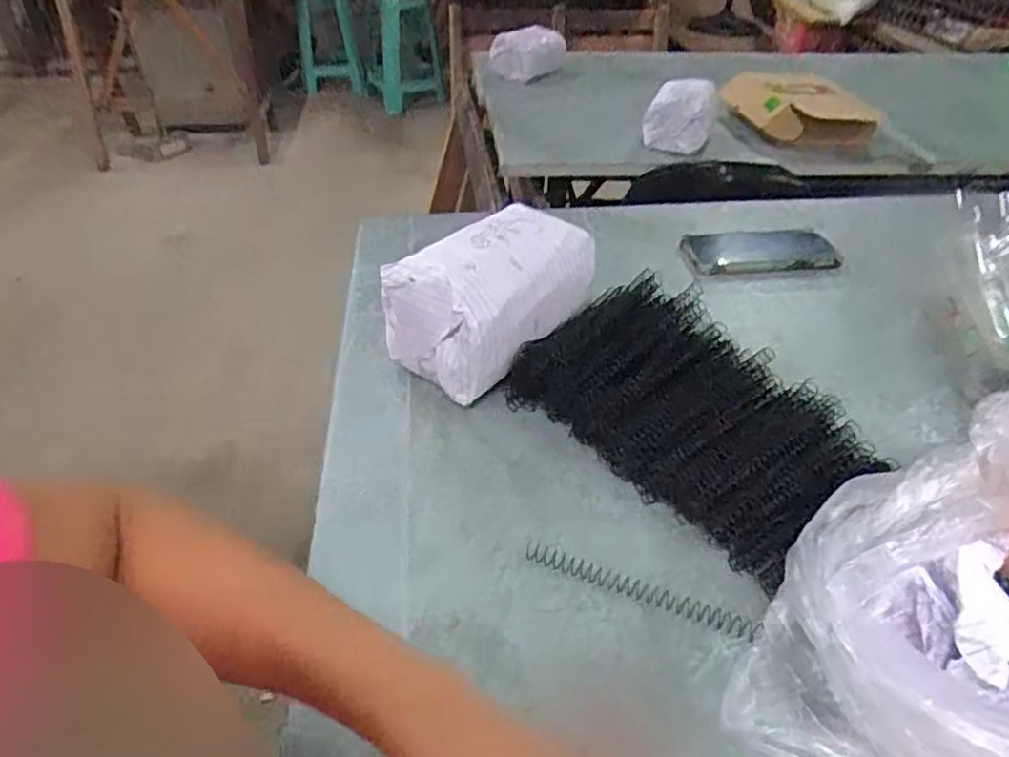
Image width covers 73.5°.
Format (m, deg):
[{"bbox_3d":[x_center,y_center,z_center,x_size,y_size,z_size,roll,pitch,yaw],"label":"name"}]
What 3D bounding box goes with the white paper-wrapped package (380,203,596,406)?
[{"bbox_3d":[-0.010,-0.073,0.611,0.118,0.107,0.171,31,47,32],"label":"white paper-wrapped package"}]

